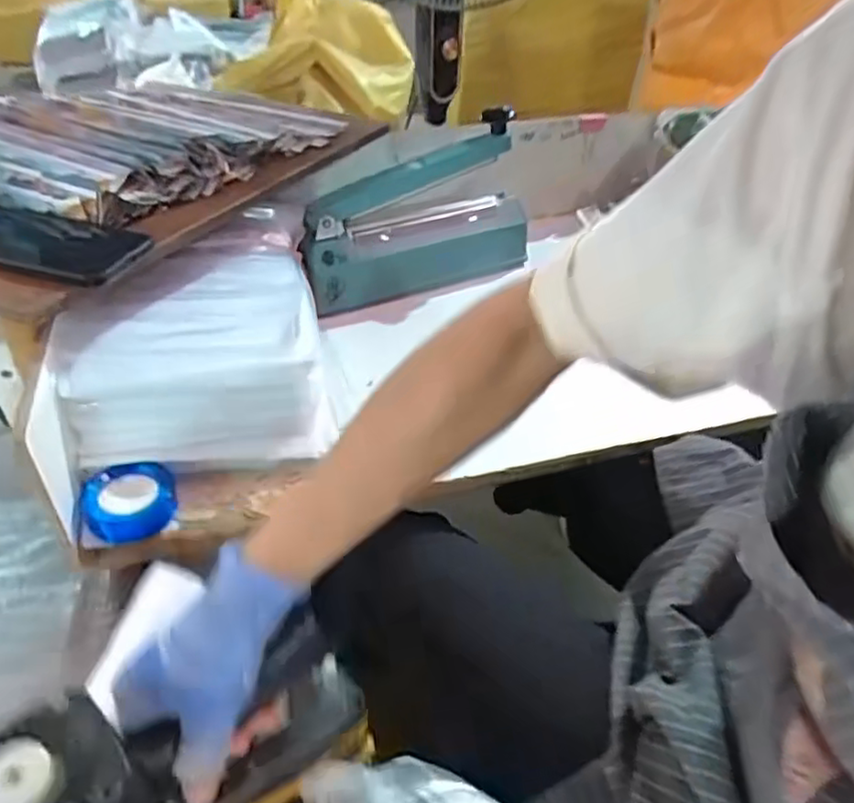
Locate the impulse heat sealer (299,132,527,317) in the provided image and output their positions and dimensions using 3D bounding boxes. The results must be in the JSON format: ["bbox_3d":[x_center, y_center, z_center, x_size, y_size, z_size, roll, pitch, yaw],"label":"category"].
[{"bbox_3d":[-0.003,-0.212,0.776,0.298,0.144,0.068,-20,44,-24],"label":"impulse heat sealer"}]

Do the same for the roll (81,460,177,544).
[{"bbox_3d":[-0.236,0.078,0.519,0.067,0.029,0.064,1,39,-1],"label":"roll"}]

